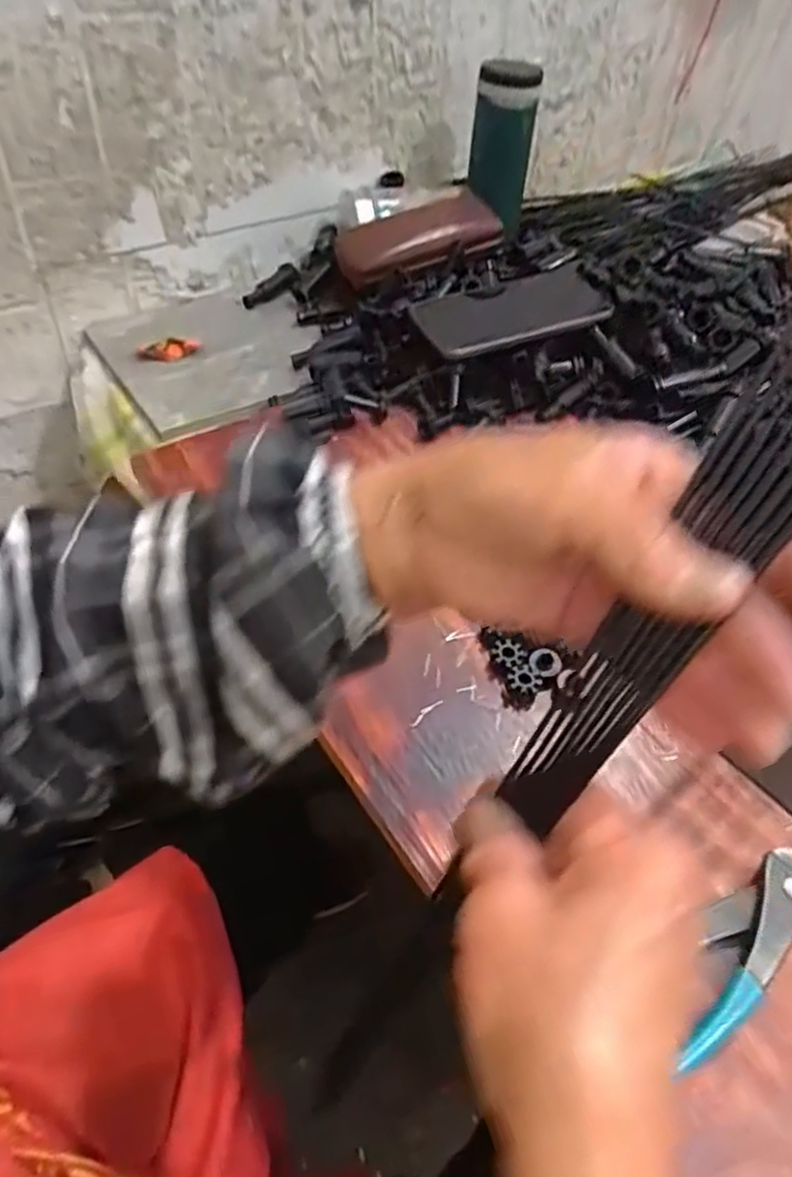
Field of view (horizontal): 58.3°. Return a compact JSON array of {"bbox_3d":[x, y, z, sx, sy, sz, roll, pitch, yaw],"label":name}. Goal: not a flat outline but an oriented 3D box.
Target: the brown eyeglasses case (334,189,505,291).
[{"bbox_3d":[0.022,-0.330,0.665,0.149,0.034,0.079,-17,51,-18],"label":"brown eyeglasses case"}]

